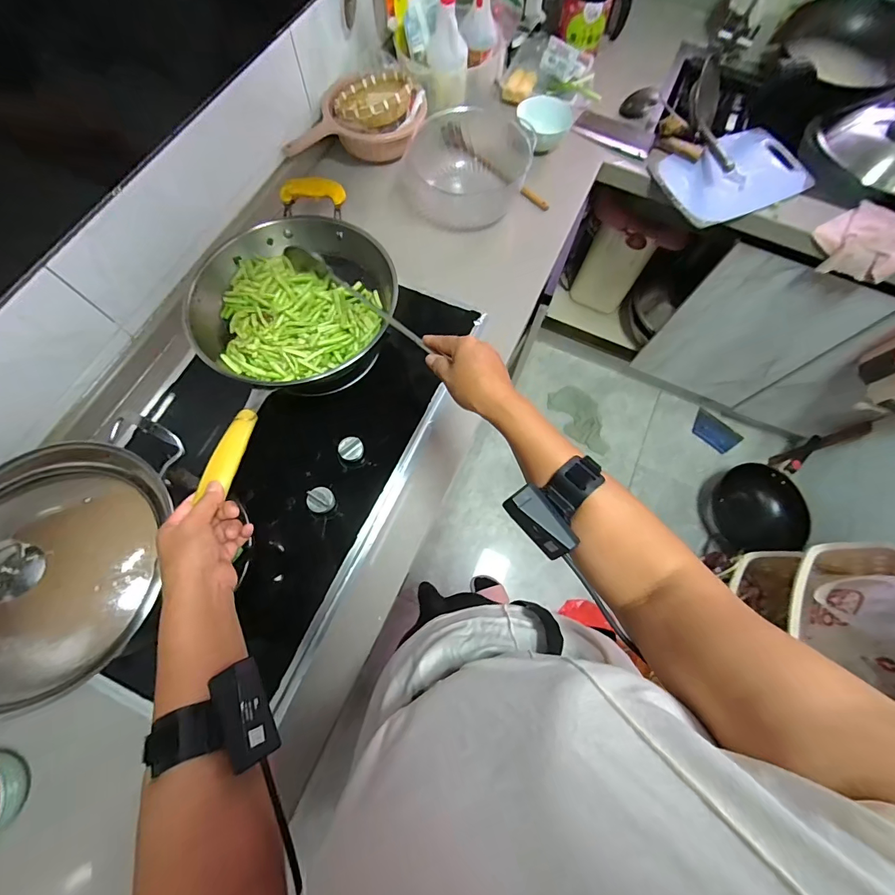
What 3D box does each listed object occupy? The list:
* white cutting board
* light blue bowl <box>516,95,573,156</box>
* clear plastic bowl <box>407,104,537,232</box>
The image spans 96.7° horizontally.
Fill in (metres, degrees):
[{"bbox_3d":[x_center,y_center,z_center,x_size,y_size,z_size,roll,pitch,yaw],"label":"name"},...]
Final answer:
[{"bbox_3d":[0.655,-0.621,0.901,0.372,0.019,0.220,-29,74,-11],"label":"white cutting board"},{"bbox_3d":[0.211,-0.710,0.878,0.118,0.067,0.096,8,71,1],"label":"light blue bowl"},{"bbox_3d":[0.043,-0.590,0.833,0.244,0.108,0.249,1,71,-2],"label":"clear plastic bowl"}]

